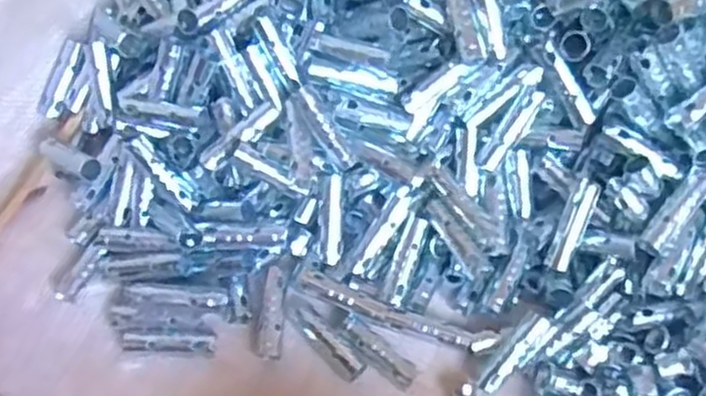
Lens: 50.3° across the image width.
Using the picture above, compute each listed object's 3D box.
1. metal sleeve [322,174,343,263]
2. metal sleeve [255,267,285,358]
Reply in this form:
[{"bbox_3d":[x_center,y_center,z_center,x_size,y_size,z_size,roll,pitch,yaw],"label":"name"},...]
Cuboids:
[{"bbox_3d":[-0.009,0.009,0.326,0.009,0.004,0.039,2,95,2],"label":"metal sleeve"},{"bbox_3d":[-0.035,0.049,0.321,0.011,0.007,0.038,4,64,3],"label":"metal sleeve"}]

